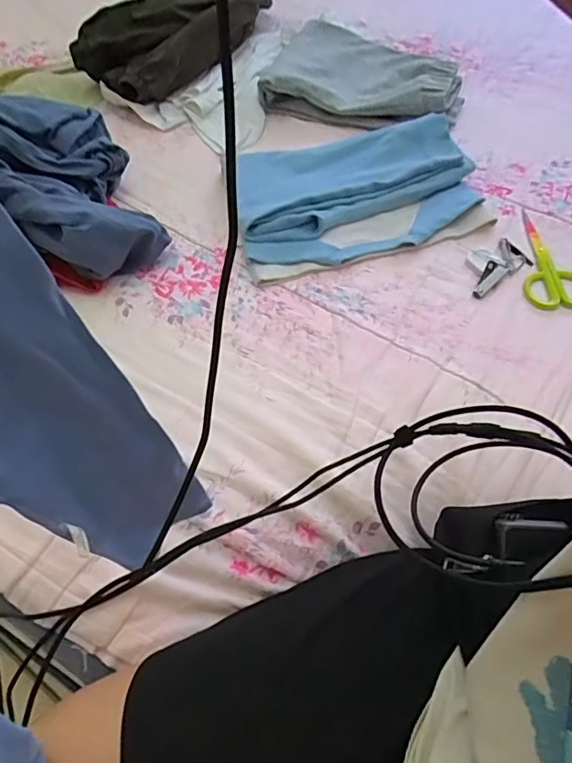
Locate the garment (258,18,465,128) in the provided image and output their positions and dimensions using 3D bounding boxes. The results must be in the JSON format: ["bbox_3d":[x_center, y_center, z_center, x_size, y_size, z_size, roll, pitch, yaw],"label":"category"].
[{"bbox_3d":[0.133,-0.497,0.865,0.288,0.047,0.234,15,59,10],"label":"garment"}]

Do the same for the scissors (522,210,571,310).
[{"bbox_3d":[0.337,-0.156,0.695,0.074,0.006,0.160,6,58,4],"label":"scissors"}]

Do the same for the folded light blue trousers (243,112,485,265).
[{"bbox_3d":[0.092,-0.259,0.733,0.314,0.044,0.189,-13,59,-7],"label":"folded light blue trousers"}]

